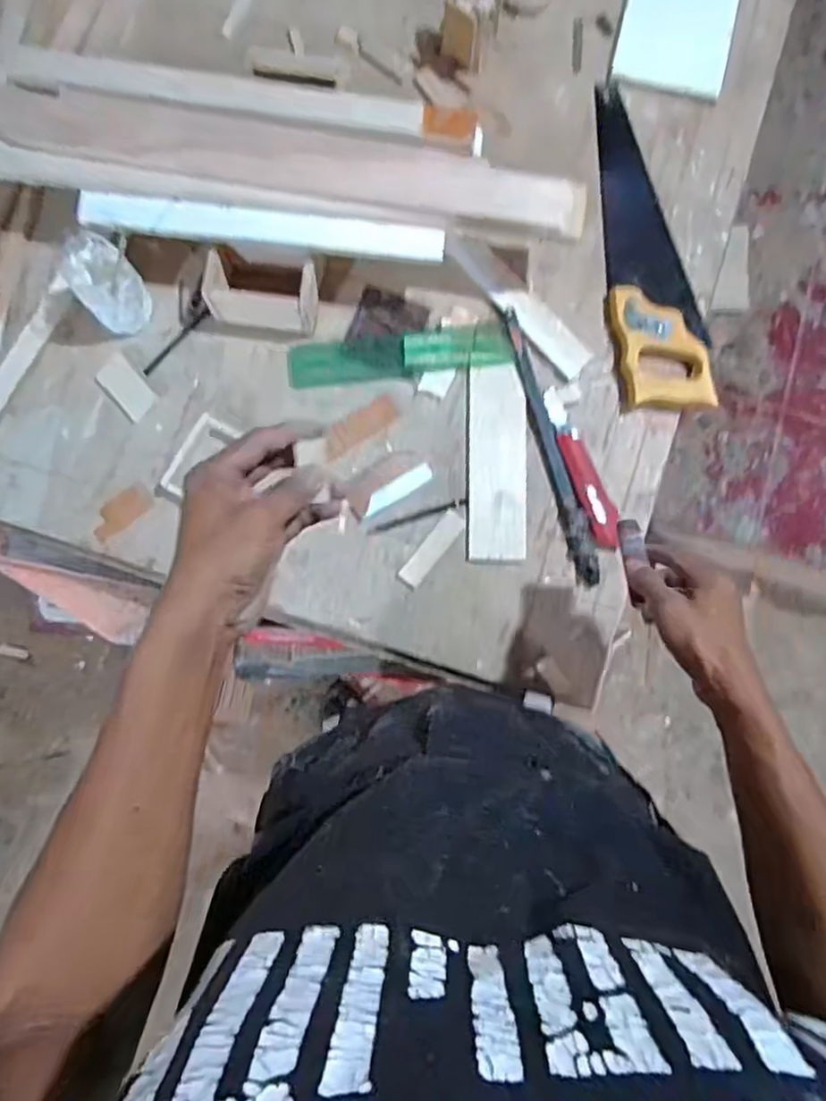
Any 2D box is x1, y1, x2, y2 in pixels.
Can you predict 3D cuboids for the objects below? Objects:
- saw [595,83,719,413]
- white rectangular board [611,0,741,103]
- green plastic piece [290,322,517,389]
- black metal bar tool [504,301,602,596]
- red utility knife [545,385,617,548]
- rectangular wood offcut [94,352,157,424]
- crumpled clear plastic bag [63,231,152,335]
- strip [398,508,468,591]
[{"bbox_3d":[0.261,-0.353,0.756,0.099,0.027,0.395,-7,81,-1],"label":"saw"},{"bbox_3d":[0.329,-0.671,0.792,0.133,0.014,0.251,12,82,2],"label":"white rectangular board"},{"bbox_3d":[-0.012,-0.214,0.721,0.242,0.010,0.045,-7,81,-1],"label":"green plastic piece"},{"bbox_3d":[0.148,-0.114,0.712,0.023,0.015,0.310,-15,82,-2],"label":"black metal bar tool"},{"bbox_3d":[0.182,-0.090,0.710,0.033,0.016,0.182,-18,82,-3],"label":"red utility knife"},{"bbox_3d":[-0.309,-0.177,0.709,0.042,0.009,0.065,-43,84,-6],"label":"rectangular wood offcut"},{"bbox_3d":[-0.316,-0.274,0.682,0.064,0.089,0.062,-38,83,-5],"label":"crumpled clear plastic bag"},{"bbox_3d":[0.020,-0.001,0.700,0.026,0.004,0.094,37,83,5],"label":"strip"}]

